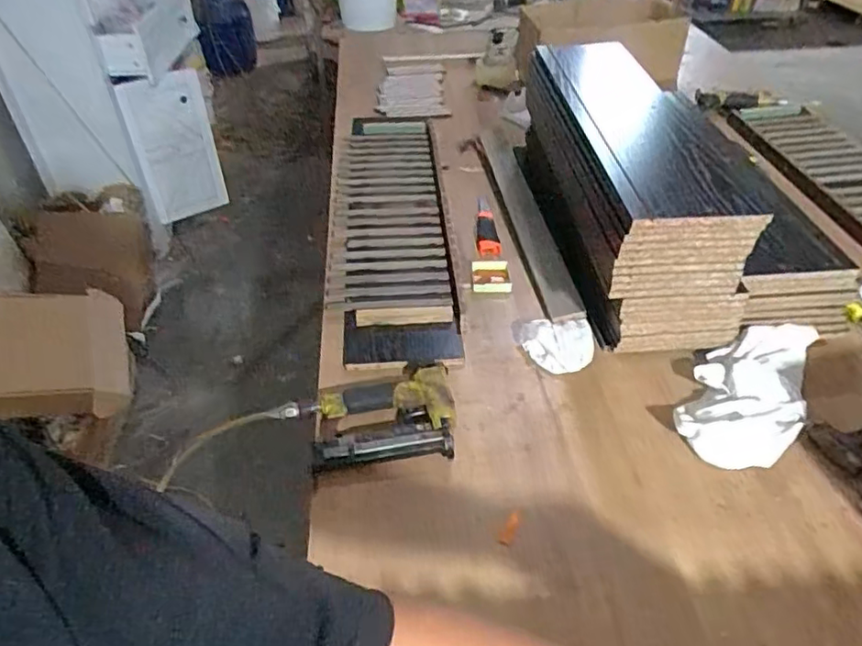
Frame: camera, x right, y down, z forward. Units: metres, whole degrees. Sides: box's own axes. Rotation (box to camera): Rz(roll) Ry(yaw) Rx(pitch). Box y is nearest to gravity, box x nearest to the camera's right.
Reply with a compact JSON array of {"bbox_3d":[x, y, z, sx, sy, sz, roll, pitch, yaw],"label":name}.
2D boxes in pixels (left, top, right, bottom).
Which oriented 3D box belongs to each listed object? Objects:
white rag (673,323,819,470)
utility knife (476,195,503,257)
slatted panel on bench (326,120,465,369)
[{"bbox_3d":[0.448,0.075,0.842,0.133,0.037,0.300,23,47,25],"label":"white rag"},{"bbox_3d":[0.108,-0.190,1.167,0.042,0.026,0.157,-1,41,0],"label":"utility knife"},{"bbox_3d":[-0.082,-0.217,1.218,0.231,0.058,0.880,-4,41,-3],"label":"slatted panel on bench"}]

